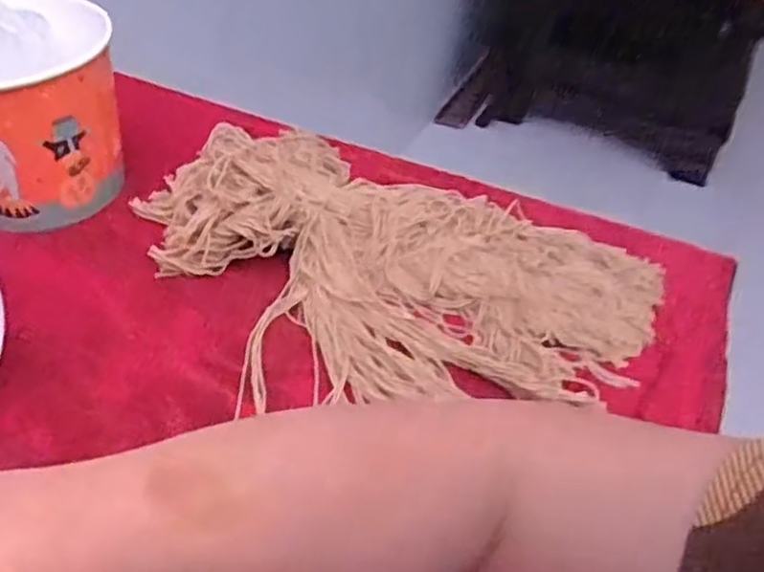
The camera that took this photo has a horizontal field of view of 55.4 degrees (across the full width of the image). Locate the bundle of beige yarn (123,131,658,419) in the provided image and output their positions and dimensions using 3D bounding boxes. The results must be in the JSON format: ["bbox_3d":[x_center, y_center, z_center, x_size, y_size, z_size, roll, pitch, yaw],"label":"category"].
[{"bbox_3d":[-0.014,-0.016,0.527,0.389,0.050,0.256,22,47,21],"label":"bundle of beige yarn"}]

